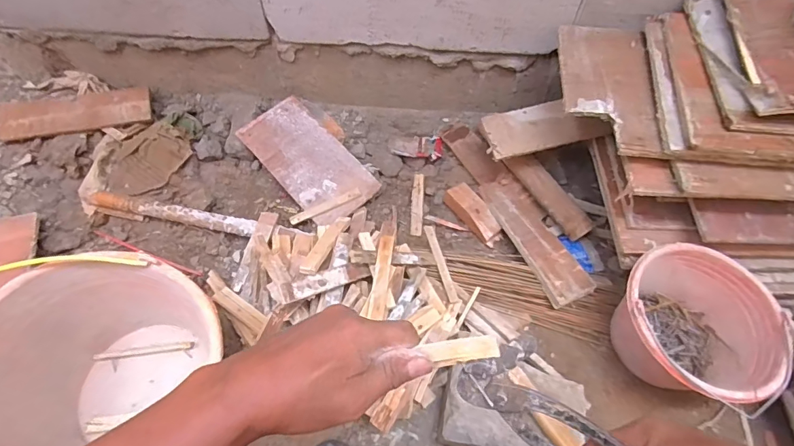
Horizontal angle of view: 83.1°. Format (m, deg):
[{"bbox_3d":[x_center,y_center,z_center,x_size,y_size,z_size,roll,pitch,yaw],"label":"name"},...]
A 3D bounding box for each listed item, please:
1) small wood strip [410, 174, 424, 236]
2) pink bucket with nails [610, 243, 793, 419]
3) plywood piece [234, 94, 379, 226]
[{"bbox_3d":[0.045,-0.041,0.980,0.026,0.013,0.154,4,58,1],"label":"small wood strip"},{"bbox_3d":[0.494,0.183,0.764,0.240,0.161,0.245,1,58,-1],"label":"pink bucket with nails"},{"bbox_3d":[-0.196,-0.139,0.988,0.159,0.015,0.305,-41,78,-15],"label":"plywood piece"}]

